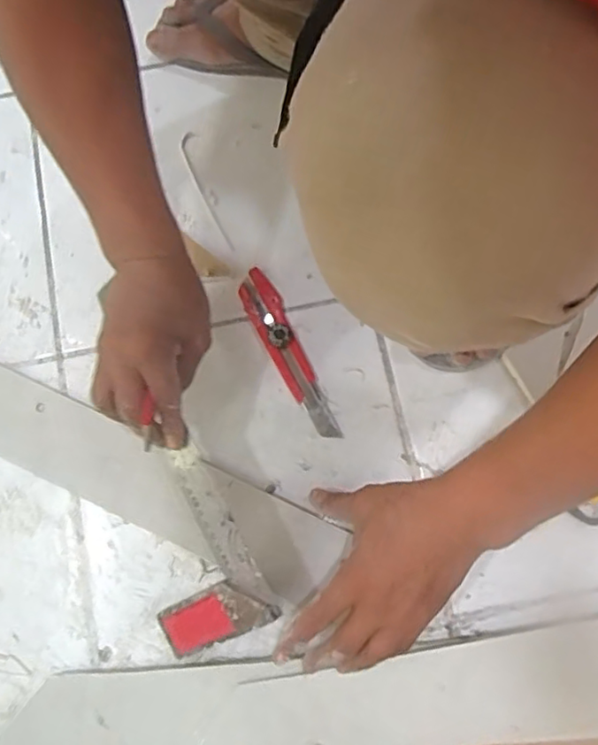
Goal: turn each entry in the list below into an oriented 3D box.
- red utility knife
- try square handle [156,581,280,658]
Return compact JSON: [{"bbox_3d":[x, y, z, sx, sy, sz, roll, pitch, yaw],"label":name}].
[{"bbox_3d":[-0.011,-0.018,0.552,0.032,0.017,0.171,-25,77,-5],"label":"red utility knife"},{"bbox_3d":[-0.069,0.191,0.471,0.123,0.009,0.041,-35,80,31],"label":"try square handle"}]

